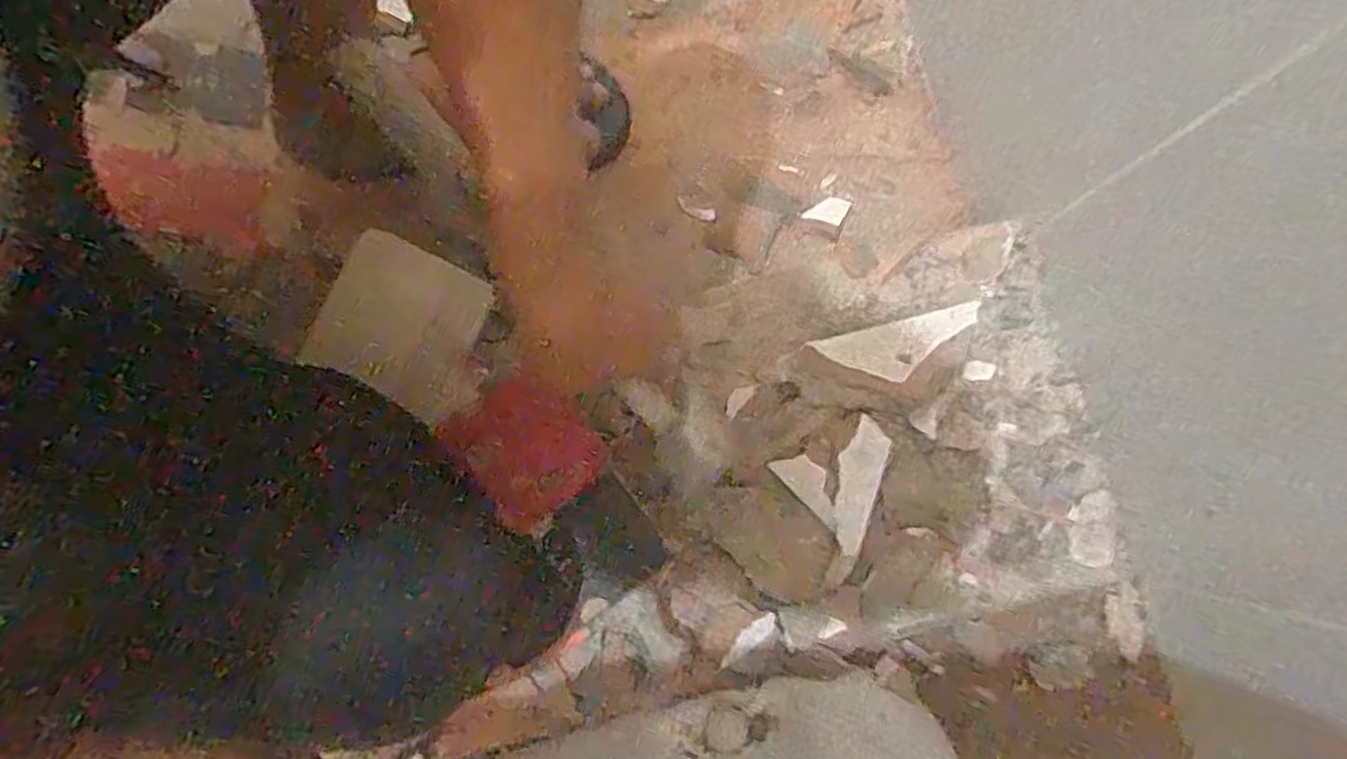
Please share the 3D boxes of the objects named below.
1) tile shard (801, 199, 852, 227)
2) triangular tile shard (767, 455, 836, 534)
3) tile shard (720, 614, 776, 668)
[{"bbox_3d":[0.129,-0.143,0.633,0.034,0.004,0.027,19,85,3],"label":"tile shard"},{"bbox_3d":[0.096,0.074,0.522,0.026,0.005,0.061,-44,85,-3],"label":"triangular tile shard"},{"bbox_3d":[0.050,0.178,0.511,0.049,0.004,0.013,-38,84,-3],"label":"tile shard"}]

